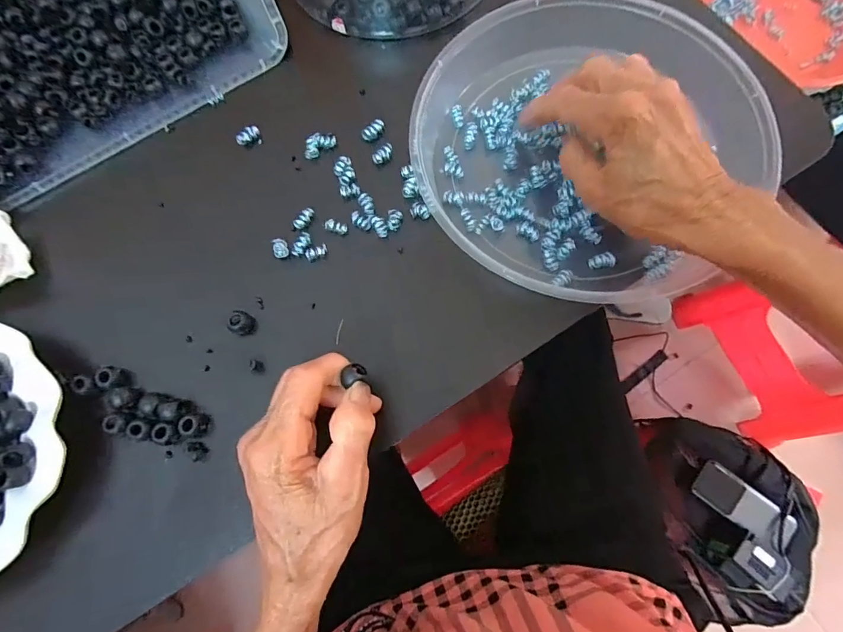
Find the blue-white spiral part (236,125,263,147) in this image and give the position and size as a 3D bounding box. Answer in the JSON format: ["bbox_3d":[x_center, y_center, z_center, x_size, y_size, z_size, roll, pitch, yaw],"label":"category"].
[{"bbox_3d":[-0.132,-0.137,0.343,0.018,0.012,0.010,-33,77,-6],"label":"blue-white spiral part"}]

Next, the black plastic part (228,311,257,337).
[{"bbox_3d":[-0.121,0.005,0.302,0.013,0.016,0.015,26,78,8],"label":"black plastic part"}]

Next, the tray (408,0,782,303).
[{"bbox_3d":[0.112,-0.123,0.317,0.231,0.041,0.220,0,75,2],"label":"tray"}]

